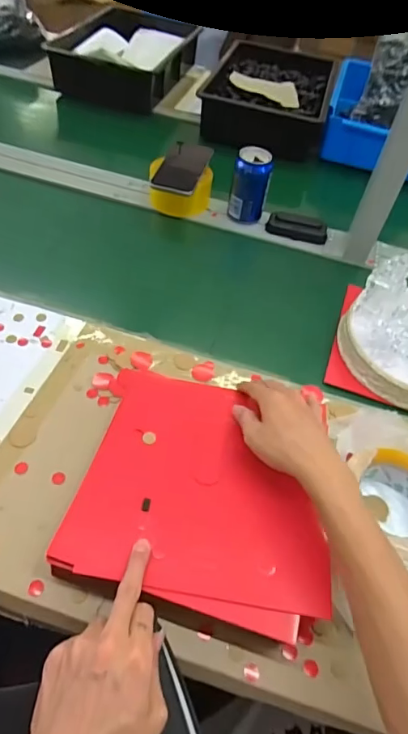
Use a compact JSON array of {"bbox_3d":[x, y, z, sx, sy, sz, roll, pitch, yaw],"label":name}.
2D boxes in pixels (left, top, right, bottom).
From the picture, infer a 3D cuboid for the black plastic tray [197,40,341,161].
[{"bbox_3d":[0.157,-0.641,1.082,0.274,0.110,0.365,13,51,3],"label":"black plastic tray"}]

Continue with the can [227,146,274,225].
[{"bbox_3d":[0.080,-0.313,0.786,0.063,0.104,0.054,9,51,0],"label":"can"}]

